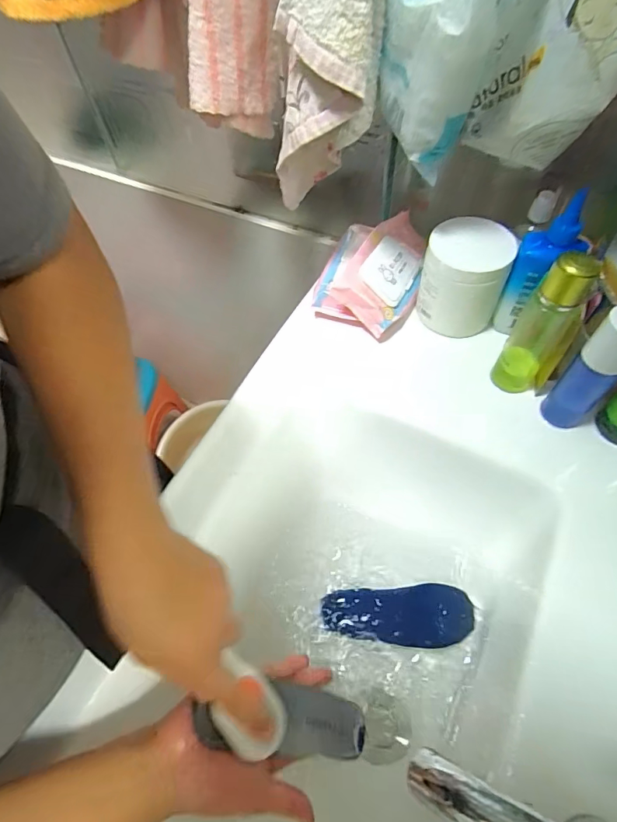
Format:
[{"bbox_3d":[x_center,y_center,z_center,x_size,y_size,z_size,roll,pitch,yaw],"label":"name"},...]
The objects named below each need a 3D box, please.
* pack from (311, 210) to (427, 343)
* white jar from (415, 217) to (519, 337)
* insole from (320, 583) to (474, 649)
[{"bbox_3d":[0.078,-0.176,0.552,0.121,0.057,0.162,17,61,13],"label":"pack"},{"bbox_3d":[0.175,-0.149,0.507,0.089,0.102,0.083,-2,59,3],"label":"white jar"},{"bbox_3d":[0.095,0.221,0.476,0.157,0.015,0.060,-4,59,2],"label":"insole"}]

